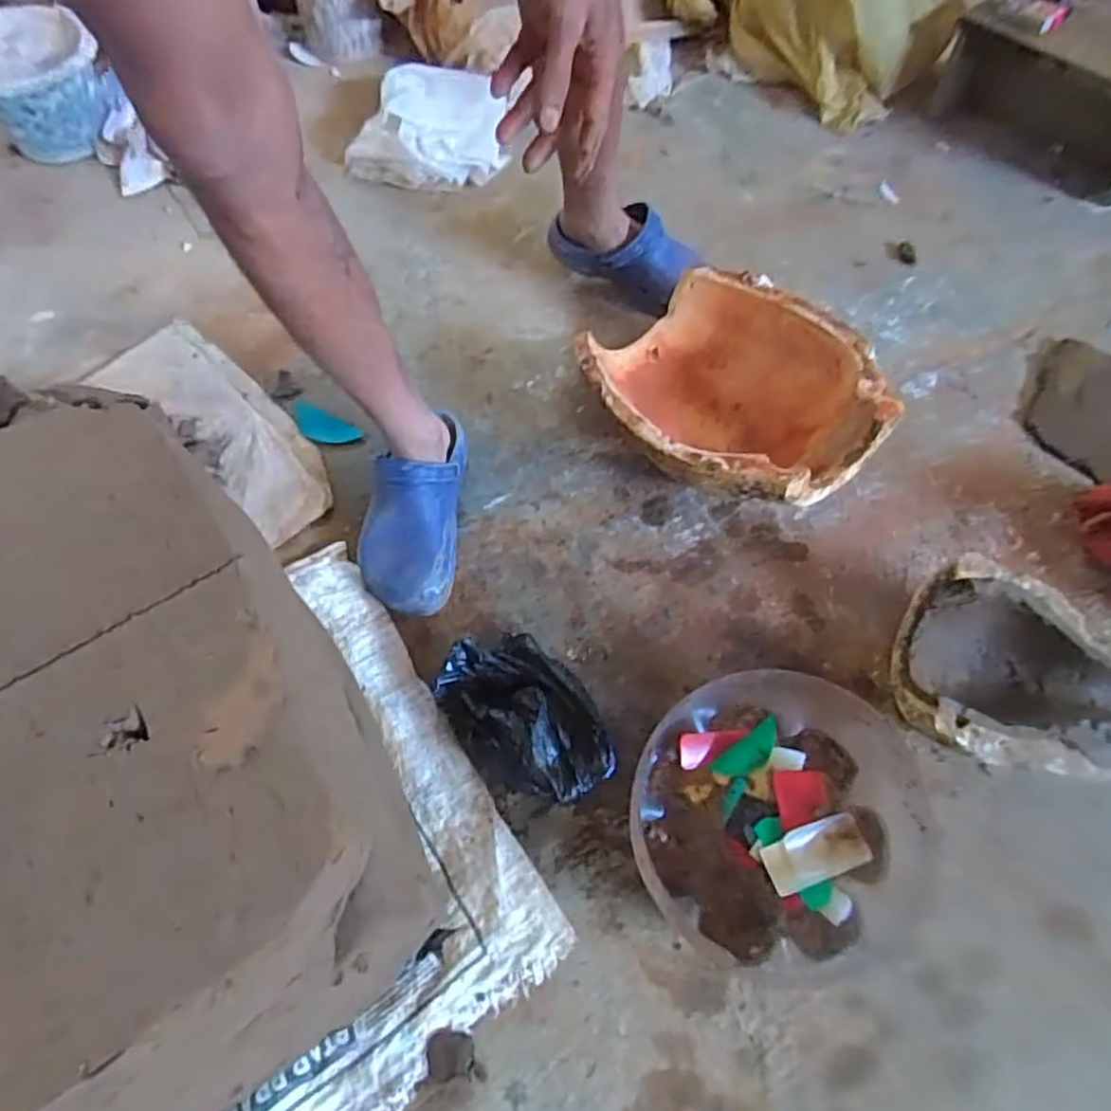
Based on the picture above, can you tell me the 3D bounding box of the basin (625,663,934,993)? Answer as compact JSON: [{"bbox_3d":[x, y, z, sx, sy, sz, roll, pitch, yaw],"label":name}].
[{"bbox_3d":[0.201,0.237,0.620,0.255,0.113,0.255,-2,61,3],"label":"basin"}]

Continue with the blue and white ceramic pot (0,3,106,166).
[{"bbox_3d":[-0.931,-0.835,1.238,0.246,0.172,0.273,-39,66,-16],"label":"blue and white ceramic pot"}]

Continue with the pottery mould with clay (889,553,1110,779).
[{"bbox_3d":[0.457,0.128,0.670,0.224,0.104,0.194,20,65,14],"label":"pottery mould with clay"}]

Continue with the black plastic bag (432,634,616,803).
[{"bbox_3d":[-0.033,0.167,0.703,0.129,0.063,0.201,-41,66,-17],"label":"black plastic bag"}]

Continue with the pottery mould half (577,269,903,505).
[{"bbox_3d":[0.205,-0.185,0.832,0.279,0.146,0.331,-37,65,-15],"label":"pottery mould half"}]

